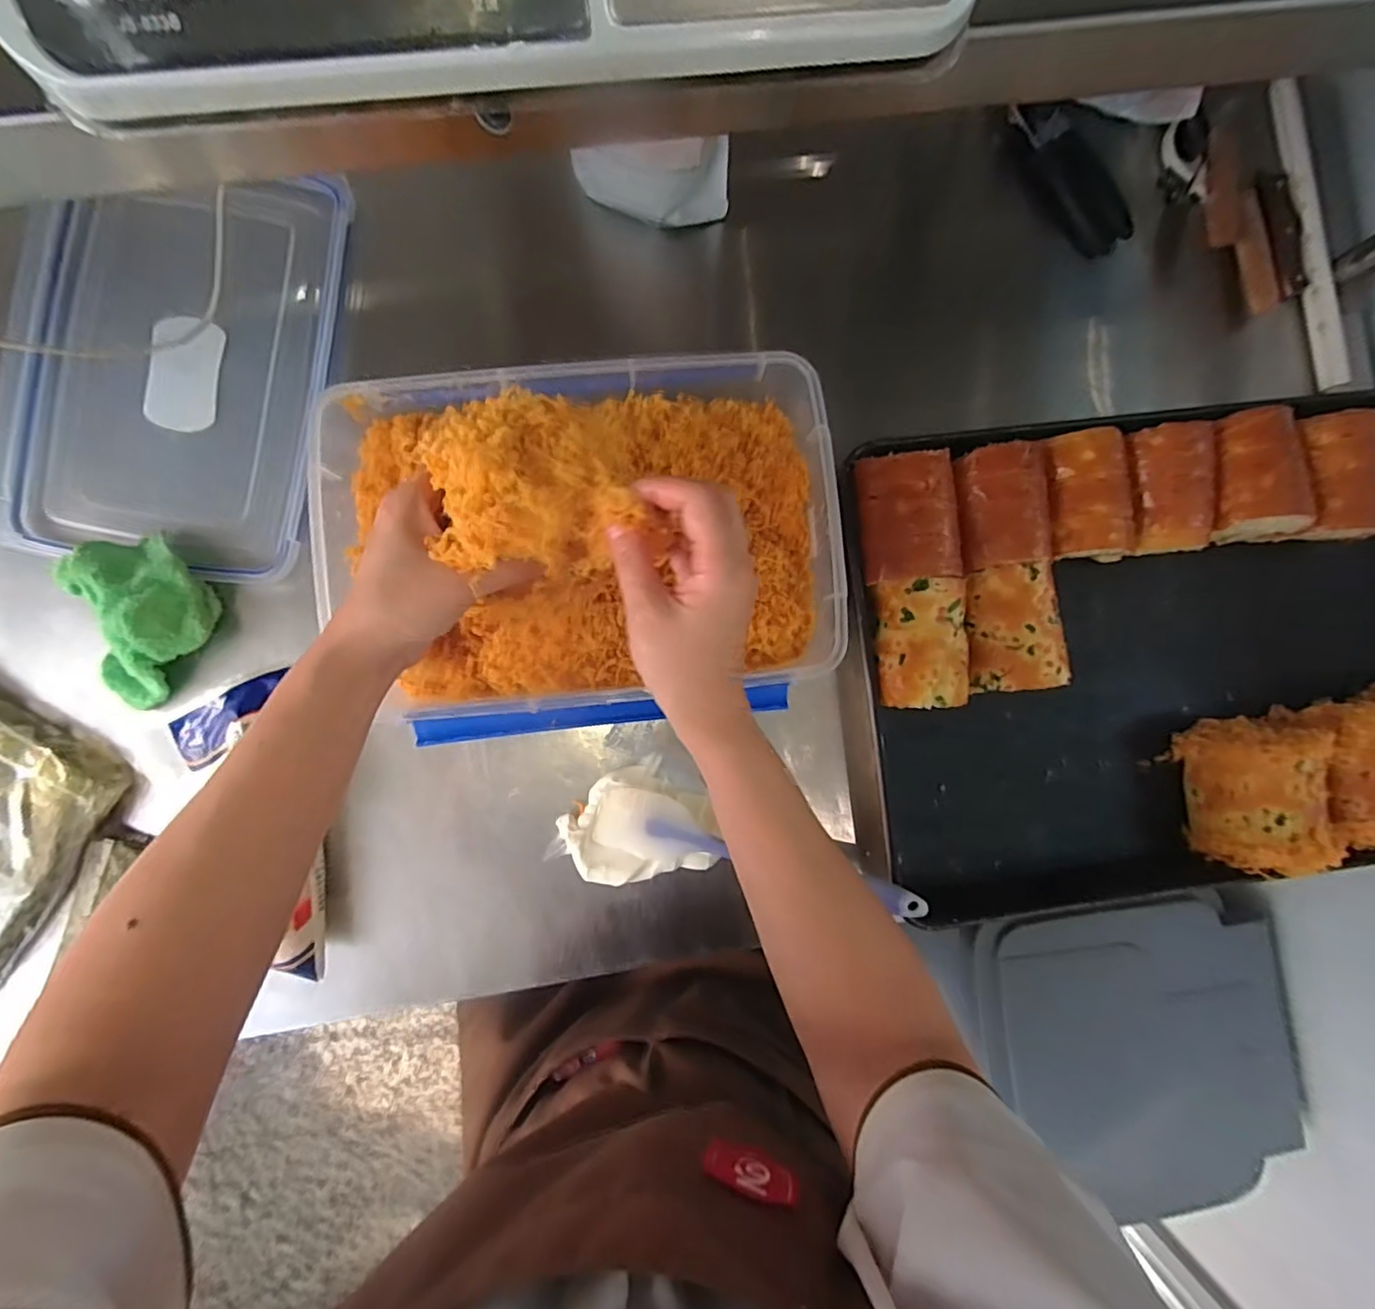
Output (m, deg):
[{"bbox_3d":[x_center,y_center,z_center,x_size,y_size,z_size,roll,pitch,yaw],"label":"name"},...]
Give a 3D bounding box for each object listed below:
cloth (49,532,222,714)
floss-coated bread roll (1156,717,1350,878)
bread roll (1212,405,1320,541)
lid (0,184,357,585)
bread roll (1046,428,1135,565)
[{"bbox_3d":[-0.453,-0.030,0.484,0.110,0.061,0.126,39,87,-1],"label":"cloth"},{"bbox_3d":[0.477,0.120,0.502,0.080,0.073,0.125,-12,89,-3],"label":"floss-coated bread roll"},{"bbox_3d":[0.476,-0.151,0.505,0.089,0.060,0.102,-1,88,-3],"label":"bread roll"},{"bbox_3d":[-0.438,-0.241,0.501,0.248,0.027,0.329,8,90,-3],"label":"lid"},{"bbox_3d":[0.331,-0.131,0.497,0.078,0.060,0.103,-5,88,-3],"label":"bread roll"}]

